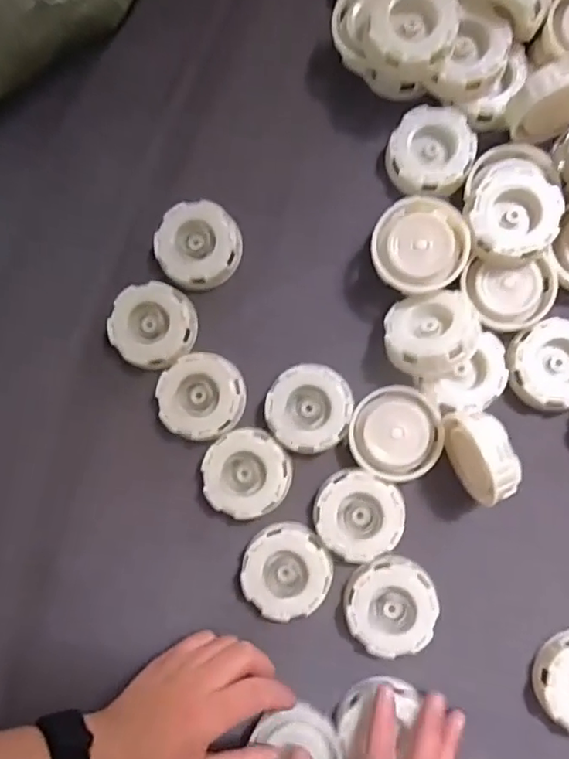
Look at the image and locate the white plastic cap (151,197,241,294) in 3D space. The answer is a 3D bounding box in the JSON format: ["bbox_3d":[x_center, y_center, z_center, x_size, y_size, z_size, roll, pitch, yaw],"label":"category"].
[{"bbox_3d":[-0.066,-0.103,0.453,0.062,0.023,0.066,-1,85,7],"label":"white plastic cap"}]

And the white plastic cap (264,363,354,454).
[{"bbox_3d":[0.019,0.022,0.433,0.061,0.021,0.061,4,85,8],"label":"white plastic cap"}]

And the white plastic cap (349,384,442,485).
[{"bbox_3d":[0.080,0.039,0.422,0.063,0.015,0.065,-1,85,7],"label":"white plastic cap"}]

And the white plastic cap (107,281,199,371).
[{"bbox_3d":[-0.102,-0.043,0.448,0.065,0.021,0.063,-1,85,7],"label":"white plastic cap"}]

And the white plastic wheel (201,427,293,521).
[{"bbox_3d":[-0.027,0.069,0.434,0.063,0.022,0.062,-1,85,7],"label":"white plastic wheel"}]

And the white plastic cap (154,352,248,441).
[{"bbox_3d":[-0.063,0.013,0.443,0.063,0.023,0.062,-1,85,7],"label":"white plastic cap"}]

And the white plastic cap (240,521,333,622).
[{"bbox_3d":[0.002,0.138,0.423,0.062,0.021,0.066,-1,85,7],"label":"white plastic cap"}]

